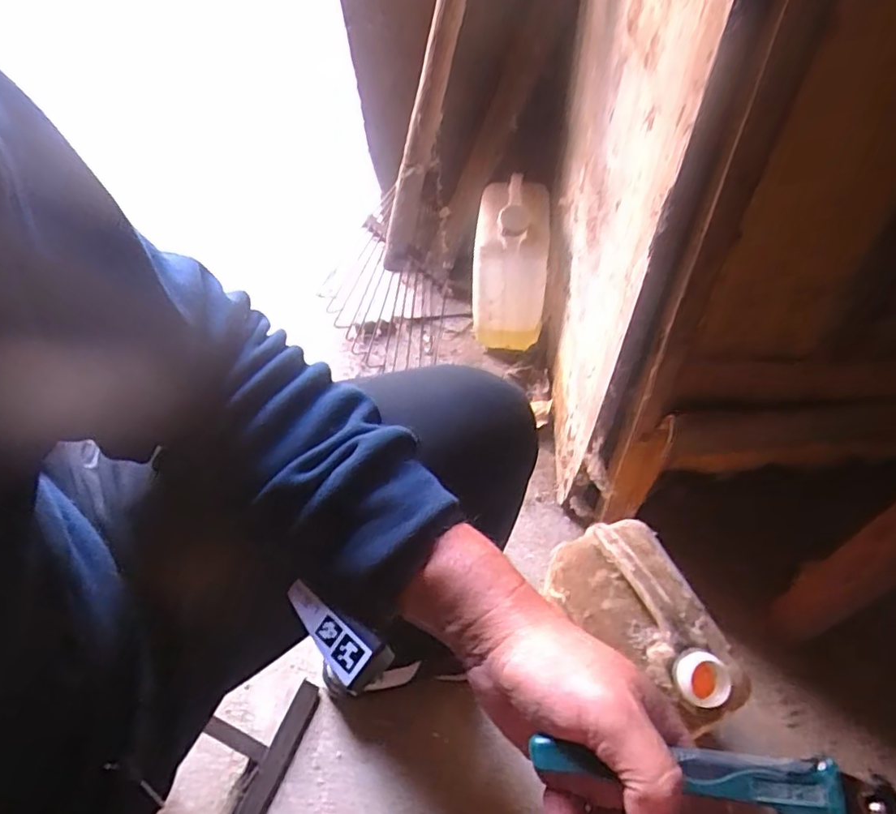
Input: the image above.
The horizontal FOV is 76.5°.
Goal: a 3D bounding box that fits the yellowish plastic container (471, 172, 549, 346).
[{"bbox_3d":[0.111,-0.257,1.020,0.128,0.253,0.165,4,52,8],"label":"yellowish plastic container"}]

